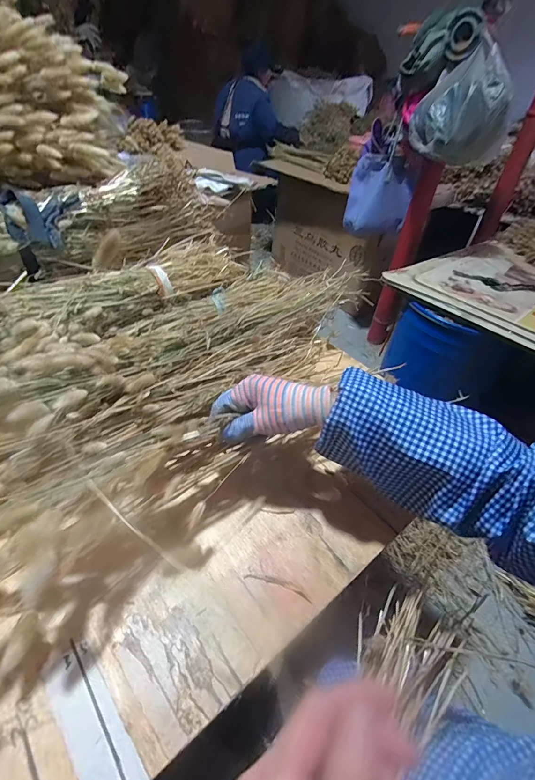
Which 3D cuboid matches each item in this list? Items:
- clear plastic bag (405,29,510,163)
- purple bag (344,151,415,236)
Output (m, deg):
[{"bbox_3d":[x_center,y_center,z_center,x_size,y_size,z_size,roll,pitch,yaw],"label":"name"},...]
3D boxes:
[{"bbox_3d":[0.594,-0.847,1.116,0.271,0.257,0.274,21,43,15],"label":"clear plastic bag"},{"bbox_3d":[0.436,-0.749,1.453,0.238,0.282,0.127,5,42,-2],"label":"purple bag"}]

